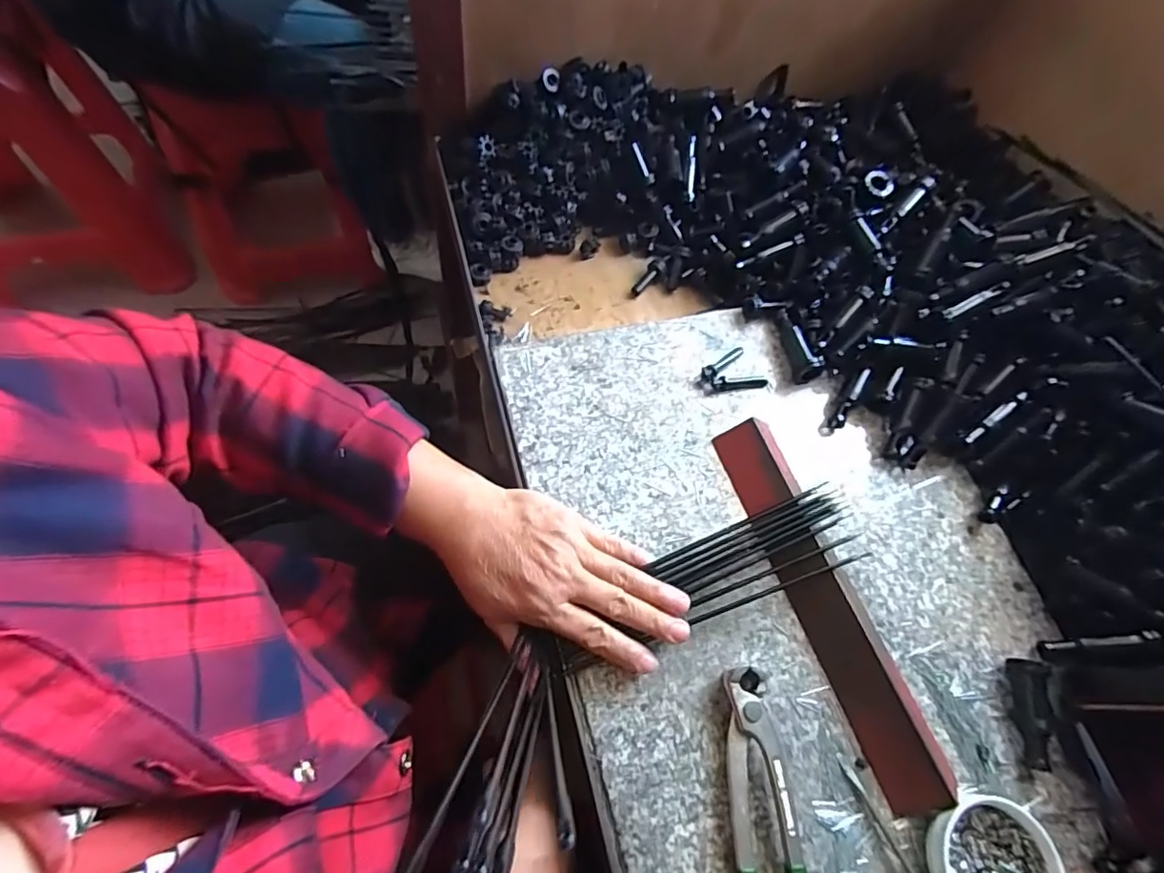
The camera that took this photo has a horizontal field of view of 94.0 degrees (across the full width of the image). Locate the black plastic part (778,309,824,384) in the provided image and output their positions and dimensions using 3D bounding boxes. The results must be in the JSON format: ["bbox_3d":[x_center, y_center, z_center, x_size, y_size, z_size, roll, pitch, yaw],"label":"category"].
[{"bbox_3d":[0.183,-0.080,0.451,0.020,0.022,0.068,-1,66,-10],"label":"black plastic part"}]

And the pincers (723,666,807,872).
[{"bbox_3d":[0.108,0.237,0.302,0.042,0.014,0.194,3,65,-8],"label":"pincers"}]

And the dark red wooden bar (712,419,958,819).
[{"bbox_3d":[0.159,0.107,0.361,0.042,0.021,0.256,-16,69,-16],"label":"dark red wooden bar"}]

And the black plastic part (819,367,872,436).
[{"bbox_3d":[0.217,-0.030,0.443,0.015,0.017,0.068,37,65,8],"label":"black plastic part"}]

